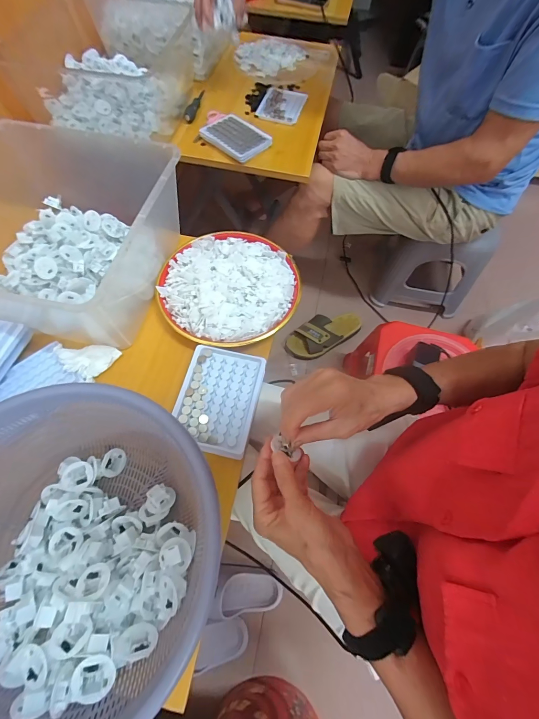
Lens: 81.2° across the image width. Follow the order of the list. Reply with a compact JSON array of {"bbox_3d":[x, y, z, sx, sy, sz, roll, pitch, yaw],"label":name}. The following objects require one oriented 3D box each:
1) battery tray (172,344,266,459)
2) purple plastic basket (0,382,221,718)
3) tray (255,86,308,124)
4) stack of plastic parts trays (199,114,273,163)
[{"bbox_3d":[-0.066,0.050,0.407,0.098,0.014,0.135,12,65,3],"label":"battery tray"},{"bbox_3d":[-0.189,0.177,0.304,0.272,0.112,0.275,26,66,9],"label":"purple plastic basket"},{"bbox_3d":[0.032,-0.619,0.756,0.102,0.011,0.147,15,65,4],"label":"tray"},{"bbox_3d":[-0.074,-0.484,0.684,0.150,0.025,0.098,38,69,14],"label":"stack of plastic parts trays"}]

